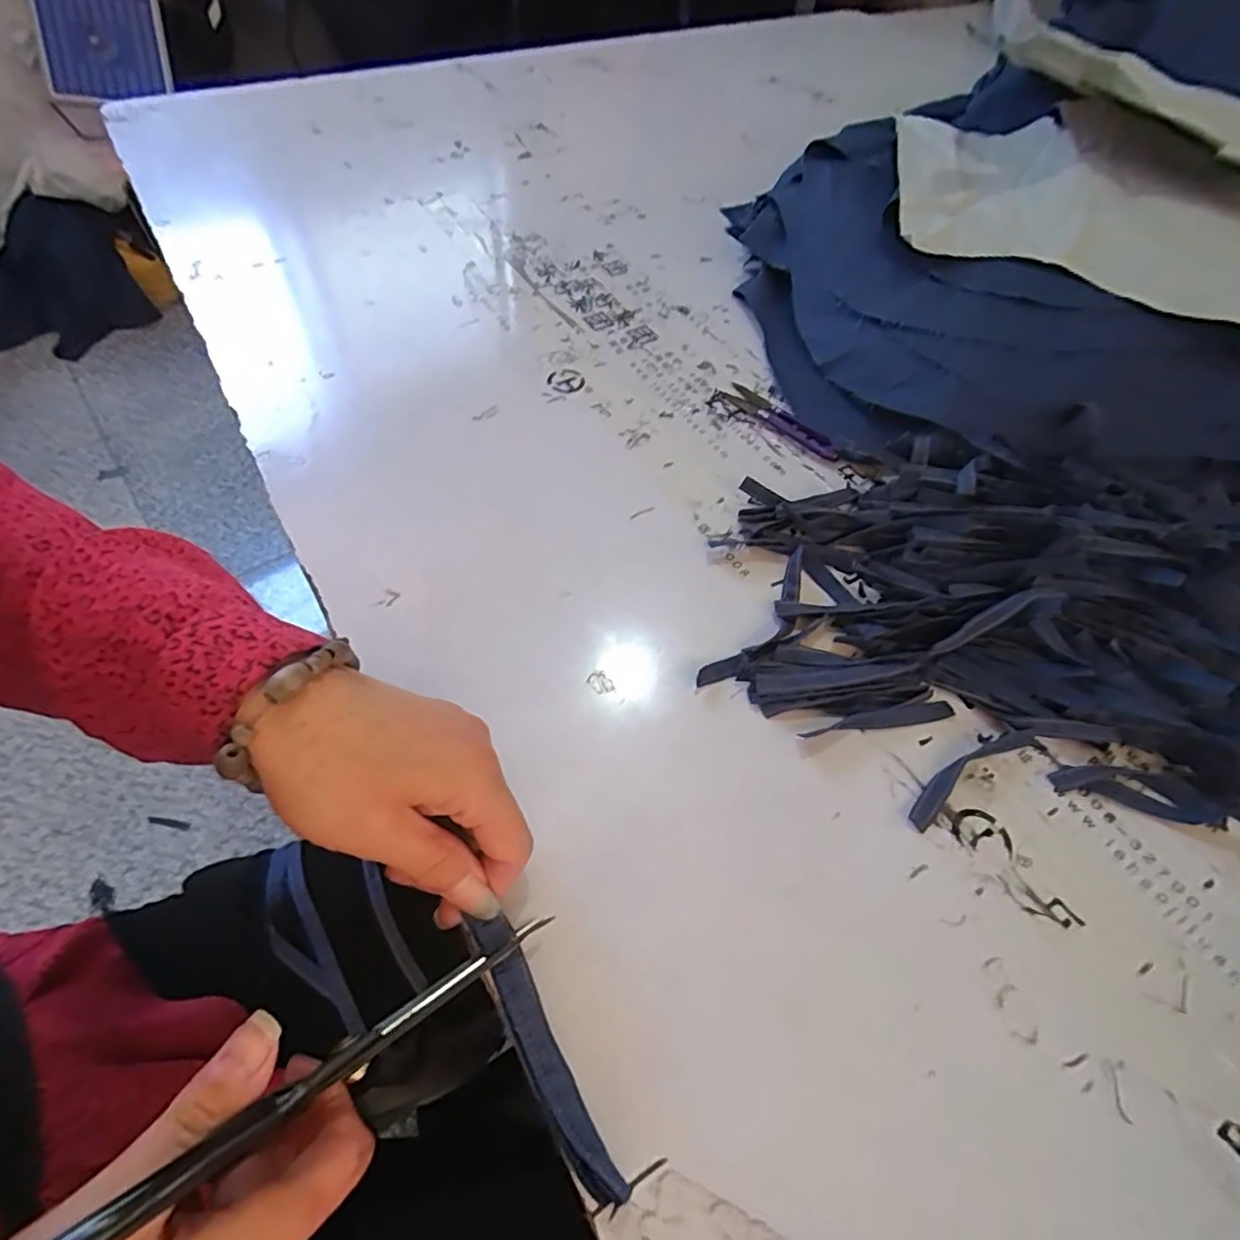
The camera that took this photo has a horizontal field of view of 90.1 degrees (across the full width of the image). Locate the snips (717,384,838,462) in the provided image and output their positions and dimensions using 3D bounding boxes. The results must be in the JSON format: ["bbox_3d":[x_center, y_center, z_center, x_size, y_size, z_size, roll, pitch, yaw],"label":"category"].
[{"bbox_3d":[0.118,-0.148,0.455,0.021,0.005,0.102,-36,65,-24],"label":"snips"}]

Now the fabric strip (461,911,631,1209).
[{"bbox_3d":[-0.029,0.159,0.229,0.015,0.009,0.100,-16,58,-31],"label":"fabric strip"}]

